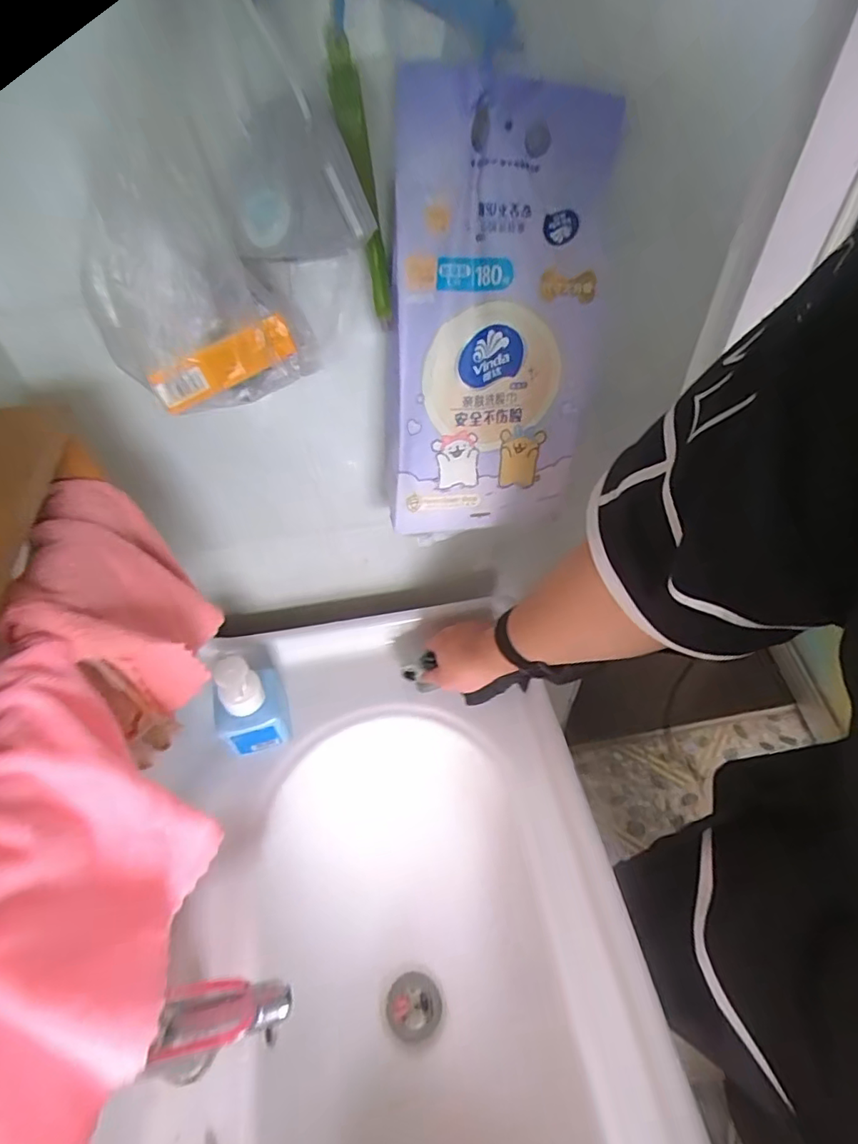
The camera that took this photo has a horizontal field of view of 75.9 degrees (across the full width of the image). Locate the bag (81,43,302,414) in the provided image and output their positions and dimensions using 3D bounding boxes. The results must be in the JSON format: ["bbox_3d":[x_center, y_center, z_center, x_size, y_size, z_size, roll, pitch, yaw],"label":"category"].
[{"bbox_3d":[-0.179,-0.213,0.401,0.117,0.163,0.080,-33,56,-24],"label":"bag"}]

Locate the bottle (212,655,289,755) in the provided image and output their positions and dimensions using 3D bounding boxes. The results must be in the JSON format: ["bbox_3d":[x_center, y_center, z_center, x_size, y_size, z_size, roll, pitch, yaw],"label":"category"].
[{"bbox_3d":[-0.199,0.144,0.617,0.071,0.110,0.072,-9,50,-6],"label":"bottle"}]

